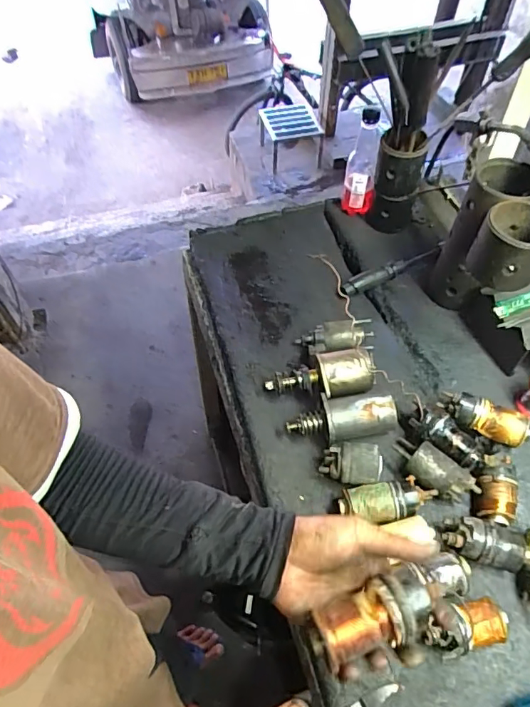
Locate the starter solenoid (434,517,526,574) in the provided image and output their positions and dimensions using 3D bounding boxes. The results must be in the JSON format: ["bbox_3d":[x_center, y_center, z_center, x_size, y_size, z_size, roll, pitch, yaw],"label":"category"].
[{"bbox_3d":[0.258,0.227,0.564,0.100,0.044,0.053,6,55,5],"label":"starter solenoid"}]

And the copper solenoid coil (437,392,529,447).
[{"bbox_3d":[0.298,0.094,0.650,0.121,0.047,0.049,24,59,17],"label":"copper solenoid coil"}]

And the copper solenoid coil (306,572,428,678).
[{"bbox_3d":[0.085,0.218,0.385,0.095,0.047,0.048,-15,56,-9],"label":"copper solenoid coil"}]

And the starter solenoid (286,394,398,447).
[{"bbox_3d":[0.105,0.093,0.658,0.152,0.049,0.059,-10,54,10],"label":"starter solenoid"}]

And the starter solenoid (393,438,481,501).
[{"bbox_3d":[0.215,0.151,0.613,0.110,0.043,0.050,37,63,24],"label":"starter solenoid"}]

